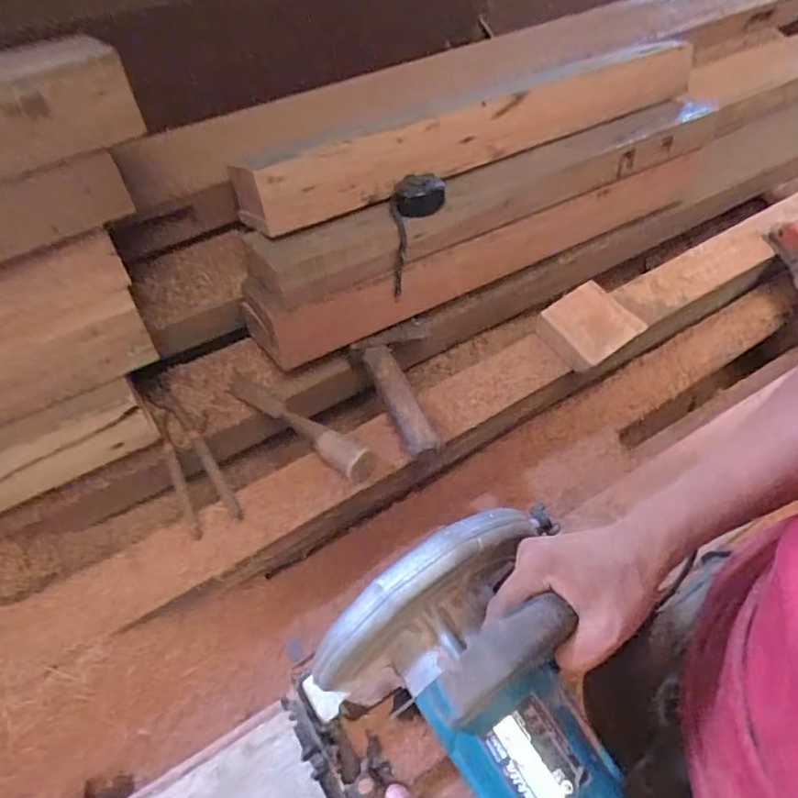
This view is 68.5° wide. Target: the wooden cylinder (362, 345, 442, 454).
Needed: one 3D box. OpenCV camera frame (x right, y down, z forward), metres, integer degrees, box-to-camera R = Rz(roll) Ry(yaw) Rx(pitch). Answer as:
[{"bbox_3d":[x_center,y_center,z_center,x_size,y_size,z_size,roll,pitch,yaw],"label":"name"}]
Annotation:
[{"bbox_3d":[0.002,-0.005,0.694,0.040,0.033,0.173,-17,56,-16],"label":"wooden cylinder"}]

